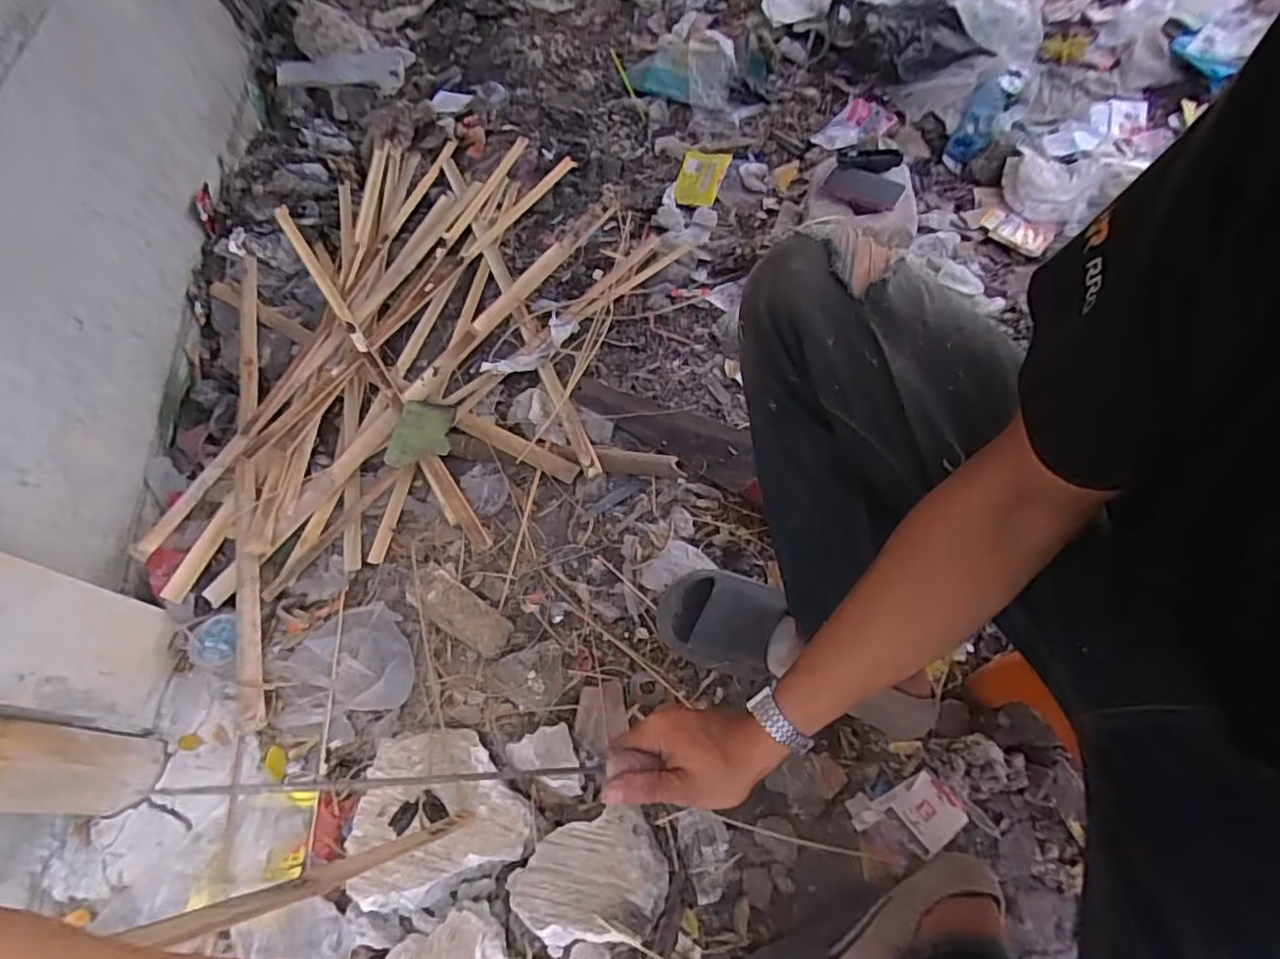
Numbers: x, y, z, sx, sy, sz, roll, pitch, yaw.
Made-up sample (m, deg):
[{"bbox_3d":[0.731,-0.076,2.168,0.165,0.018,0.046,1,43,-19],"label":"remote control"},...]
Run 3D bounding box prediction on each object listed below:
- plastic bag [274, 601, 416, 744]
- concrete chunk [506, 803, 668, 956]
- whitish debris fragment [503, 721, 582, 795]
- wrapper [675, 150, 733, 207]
[{"bbox_3d":[-0.412,0.267,0.887,0.196,0.043,0.167,-25,60,-4],"label":"plastic bag"},{"bbox_3d":[-0.056,0.431,0.687,0.166,0.059,0.116,-15,60,2],"label":"concrete chunk"},{"bbox_3d":[-0.118,0.347,0.773,0.086,0.039,0.080,-18,60,1],"label":"whitish debris fragment"},{"bbox_3d":[0.128,-0.617,1.296,0.095,0.021,0.168,10,59,8],"label":"wrapper"}]

